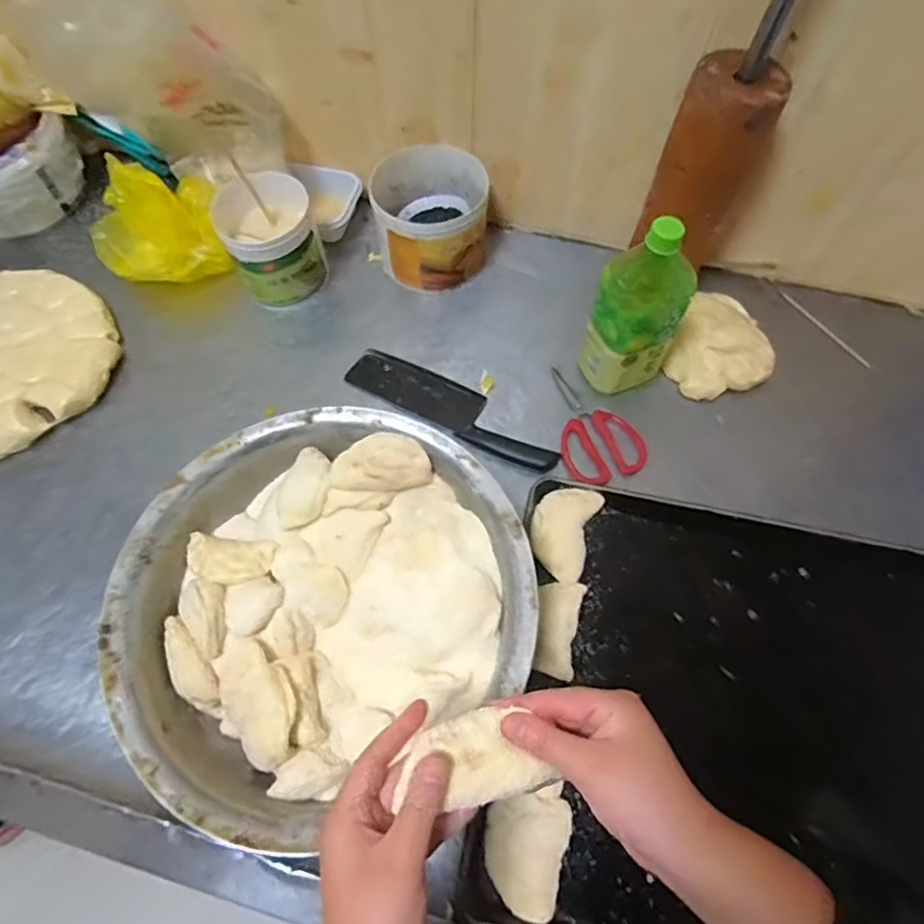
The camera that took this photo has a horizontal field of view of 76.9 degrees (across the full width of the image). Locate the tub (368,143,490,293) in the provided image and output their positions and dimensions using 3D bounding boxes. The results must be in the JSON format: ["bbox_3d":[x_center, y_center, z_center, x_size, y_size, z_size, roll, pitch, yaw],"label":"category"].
[{"bbox_3d":[-0.040,-0.319,0.776,0.143,0.116,0.151,0,64,0],"label":"tub"}]

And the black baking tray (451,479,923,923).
[{"bbox_3d":[0.334,0.250,0.539,0.597,0.025,0.413,9,64,5],"label":"black baking tray"}]

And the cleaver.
[{"bbox_3d":[-0.012,-0.064,0.705,0.277,0.017,0.068,30,68,14],"label":"cleaver"}]

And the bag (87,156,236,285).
[{"bbox_3d":[-0.401,-0.309,0.755,0.159,0.098,0.129,-14,65,-6],"label":"bag"}]

